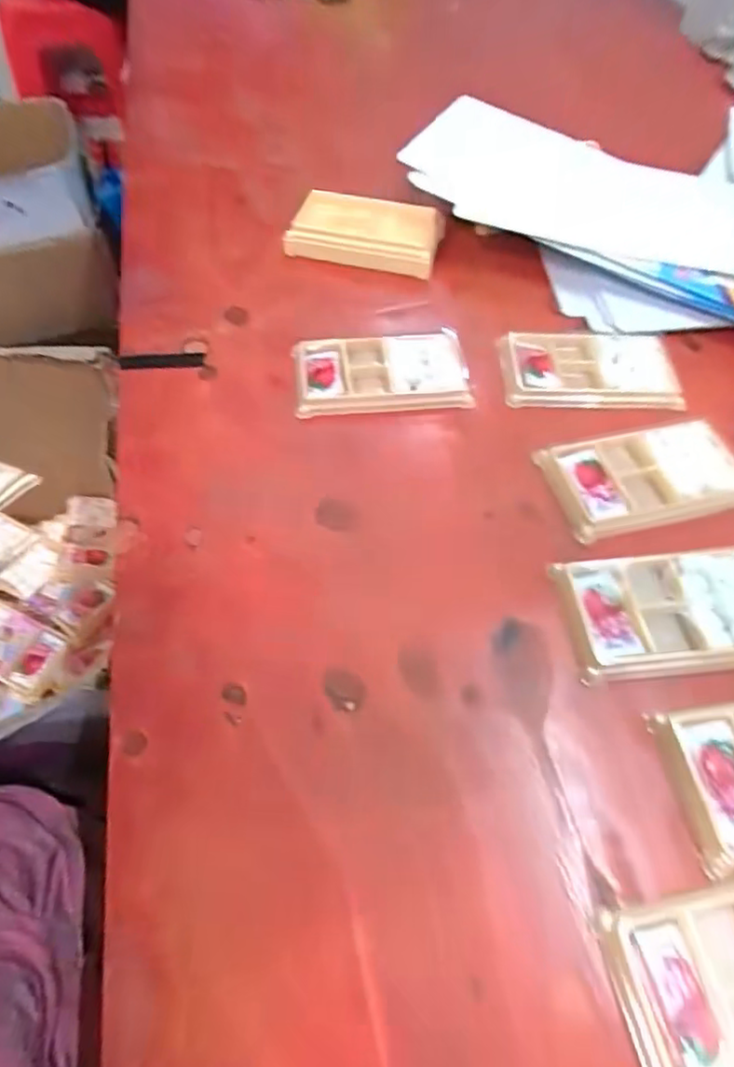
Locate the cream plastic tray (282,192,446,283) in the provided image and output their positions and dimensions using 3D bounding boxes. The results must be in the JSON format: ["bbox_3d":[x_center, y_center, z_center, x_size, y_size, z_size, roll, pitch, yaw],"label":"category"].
[{"bbox_3d":[0.000,-0.292,0.585,0.137,0.030,0.091,11,56,8],"label":"cream plastic tray"}]

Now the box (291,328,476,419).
[{"bbox_3d":[0.010,-0.129,0.484,0.134,0.018,0.077,-6,55,-4],"label":"box"}]

